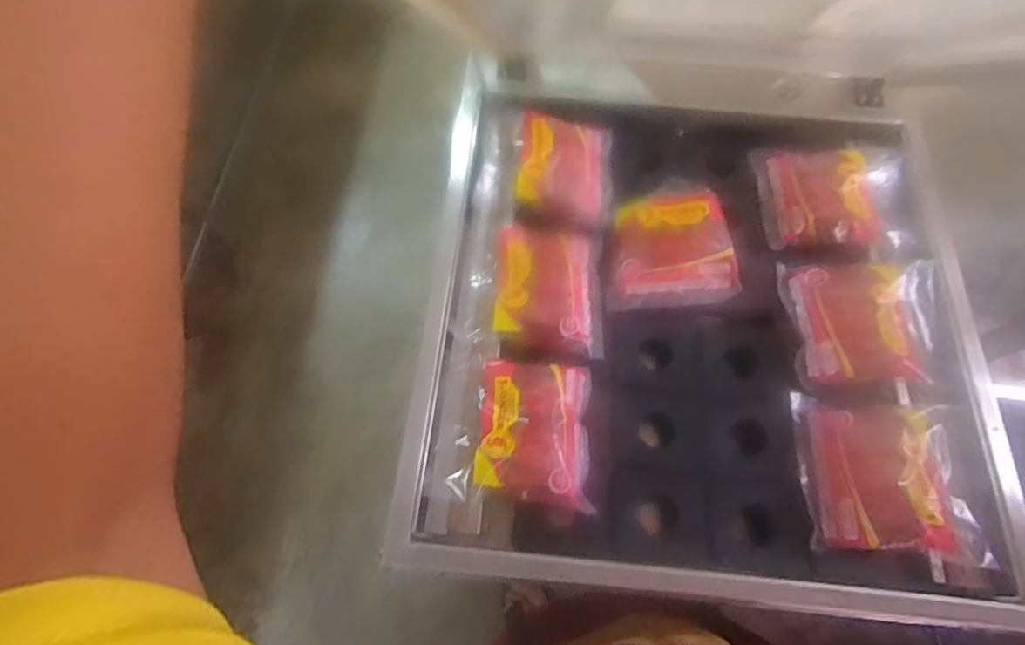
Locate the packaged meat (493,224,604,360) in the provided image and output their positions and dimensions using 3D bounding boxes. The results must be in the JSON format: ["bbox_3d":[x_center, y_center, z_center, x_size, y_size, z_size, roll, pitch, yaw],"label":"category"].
[{"bbox_3d":[0.041,-0.029,0.573,0.114,0.046,0.145,1,66,0],"label":"packaged meat"}]

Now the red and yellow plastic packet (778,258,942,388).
[{"bbox_3d":[0.373,-0.004,0.548,0.148,0.028,0.136,3,66,1],"label":"red and yellow plastic packet"}]

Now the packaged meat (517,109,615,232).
[{"bbox_3d":[0.064,-0.185,0.614,0.108,0.034,0.162,5,66,2],"label":"packaged meat"}]

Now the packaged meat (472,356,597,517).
[{"bbox_3d":[0.023,0.109,0.517,0.107,0.058,0.132,3,66,1],"label":"packaged meat"}]

